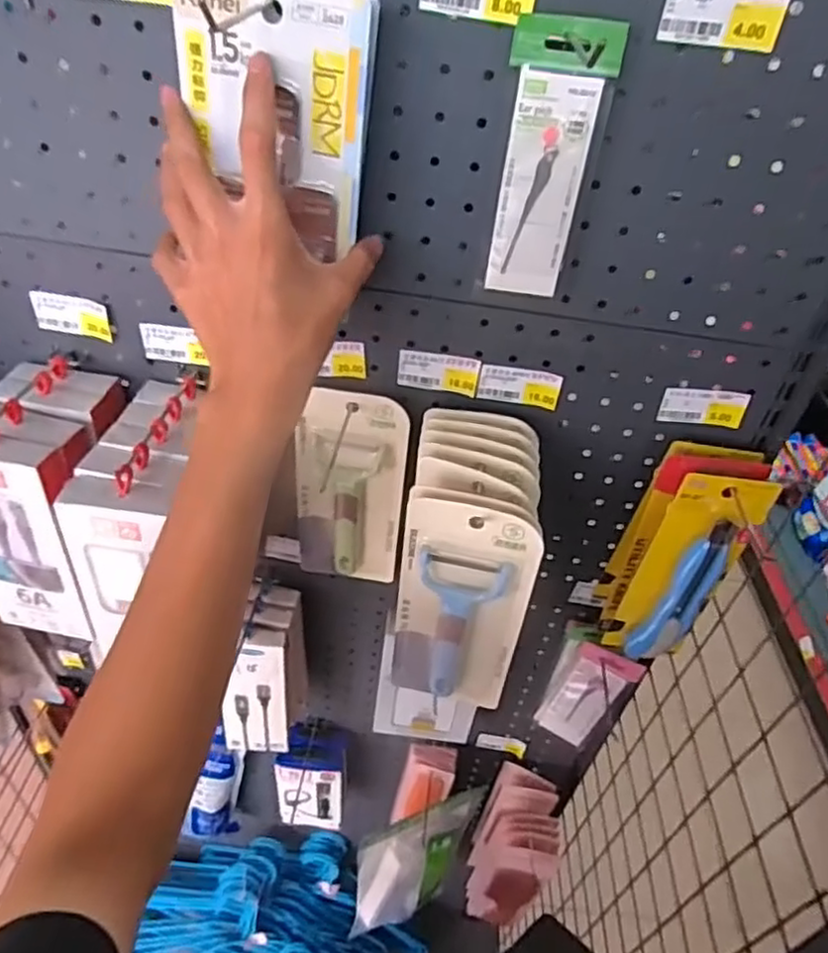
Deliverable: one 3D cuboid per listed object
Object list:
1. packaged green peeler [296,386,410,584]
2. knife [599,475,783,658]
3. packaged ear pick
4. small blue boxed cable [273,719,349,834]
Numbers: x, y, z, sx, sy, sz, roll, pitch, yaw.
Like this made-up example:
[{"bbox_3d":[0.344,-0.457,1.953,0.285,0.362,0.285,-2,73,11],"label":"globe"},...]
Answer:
[{"bbox_3d":[-0.055,0.020,0.575,0.089,0.200,0.021,10,39,3],"label":"packaged green peeler"},{"bbox_3d":[0.214,0.077,0.533,0.070,0.182,0.024,3,40,-5],"label":"knife"},{"bbox_3d":[0.076,-0.179,0.396,0.057,0.145,0.009,6,39,-2],"label":"packaged ear pick"},{"bbox_3d":[-0.130,0.387,0.874,0.088,0.147,0.064,1,40,-8],"label":"small blue boxed cable"}]

